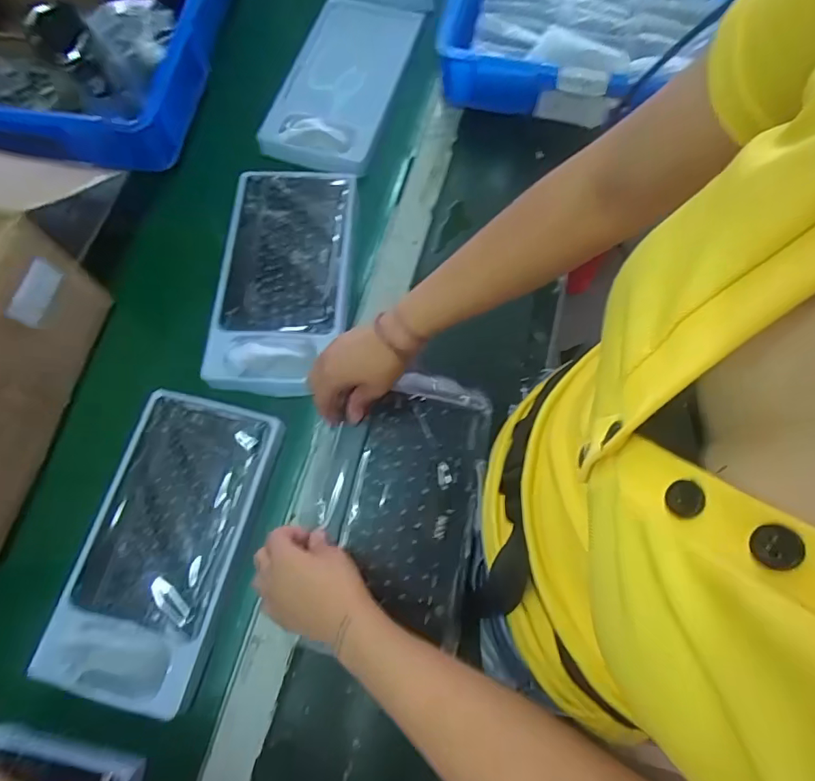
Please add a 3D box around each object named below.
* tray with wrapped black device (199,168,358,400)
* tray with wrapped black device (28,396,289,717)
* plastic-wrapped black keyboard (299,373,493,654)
[{"bbox_3d":[-0.162,-0.152,0.665,0.163,0.043,0.327,2,72,1],"label":"tray with wrapped black device"},{"bbox_3d":[-0.270,0.163,0.552,0.174,0.028,0.318,15,73,6],"label":"tray with wrapped black device"},{"bbox_3d":[-0.004,0.104,0.508,0.153,0.016,0.252,9,72,4],"label":"plastic-wrapped black keyboard"}]

